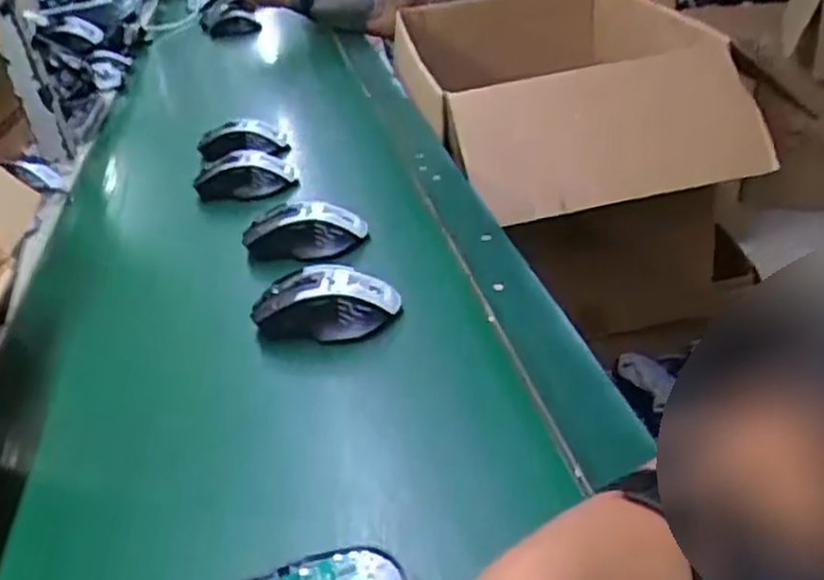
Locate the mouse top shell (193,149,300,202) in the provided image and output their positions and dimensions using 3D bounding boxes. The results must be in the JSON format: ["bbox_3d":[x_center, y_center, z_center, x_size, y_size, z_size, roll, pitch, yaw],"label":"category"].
[{"bbox_3d":[-0.188,-0.133,0.853,0.102,0.042,0.068,5,33,19],"label":"mouse top shell"}]

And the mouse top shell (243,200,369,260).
[{"bbox_3d":[-0.102,-0.056,0.709,0.118,0.039,0.046,-7,31,1],"label":"mouse top shell"}]

